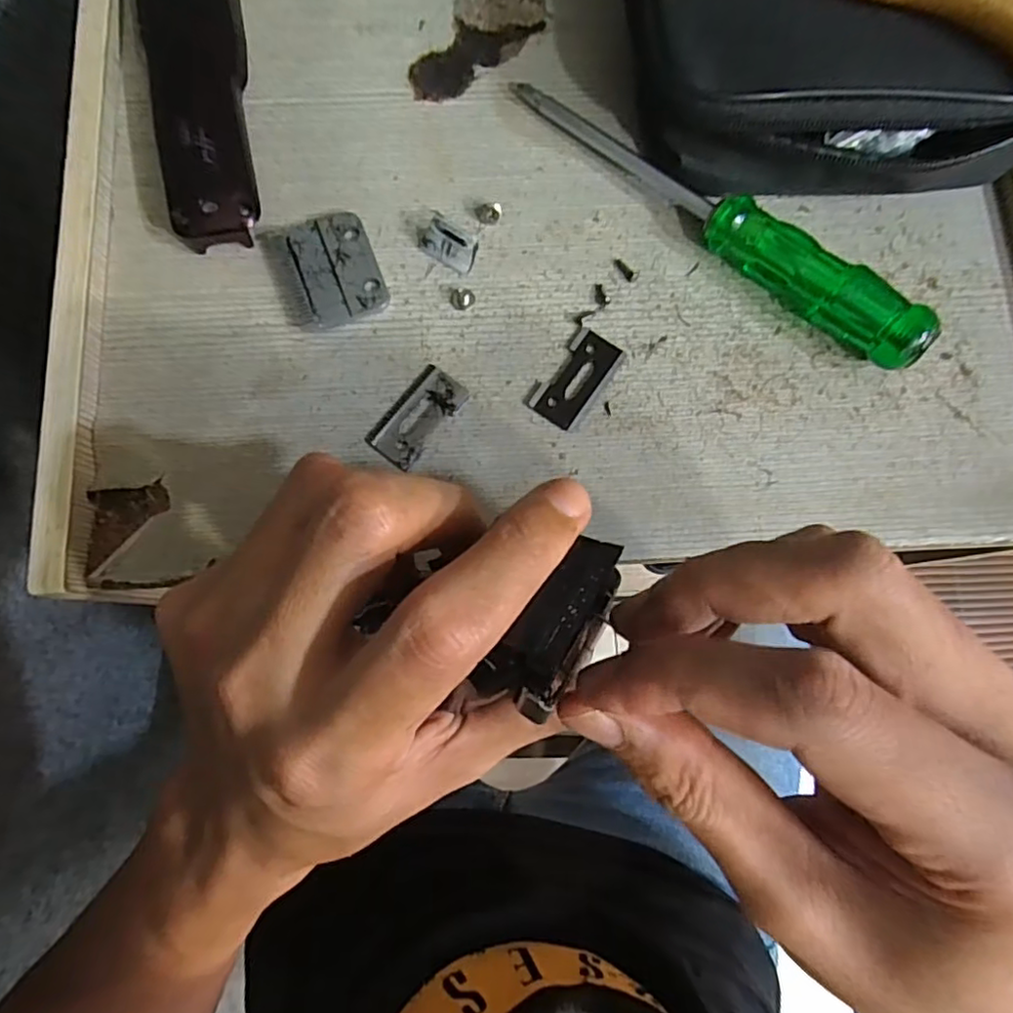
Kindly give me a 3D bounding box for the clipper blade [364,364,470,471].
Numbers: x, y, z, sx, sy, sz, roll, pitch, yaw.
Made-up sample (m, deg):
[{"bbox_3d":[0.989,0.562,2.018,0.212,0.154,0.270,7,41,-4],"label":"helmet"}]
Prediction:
[{"bbox_3d":[-0.034,-0.035,0.241,0.021,0.004,0.040,38,82,5],"label":"clipper blade"}]

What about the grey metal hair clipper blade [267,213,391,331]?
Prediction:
[{"bbox_3d":[-0.071,-0.095,0.250,0.039,0.005,0.045,-22,81,-4],"label":"grey metal hair clipper blade"}]

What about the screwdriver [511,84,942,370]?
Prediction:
[{"bbox_3d":[0.080,-0.116,0.246,0.190,0.025,0.019,39,82,6],"label":"screwdriver"}]

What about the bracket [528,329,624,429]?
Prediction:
[{"bbox_3d":[0.027,-0.051,0.244,0.019,0.004,0.040,36,82,5],"label":"bracket"}]

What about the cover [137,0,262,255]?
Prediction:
[{"bbox_3d":[-0.126,-0.174,0.256,0.038,0.019,0.140,-12,81,-3],"label":"cover"}]

